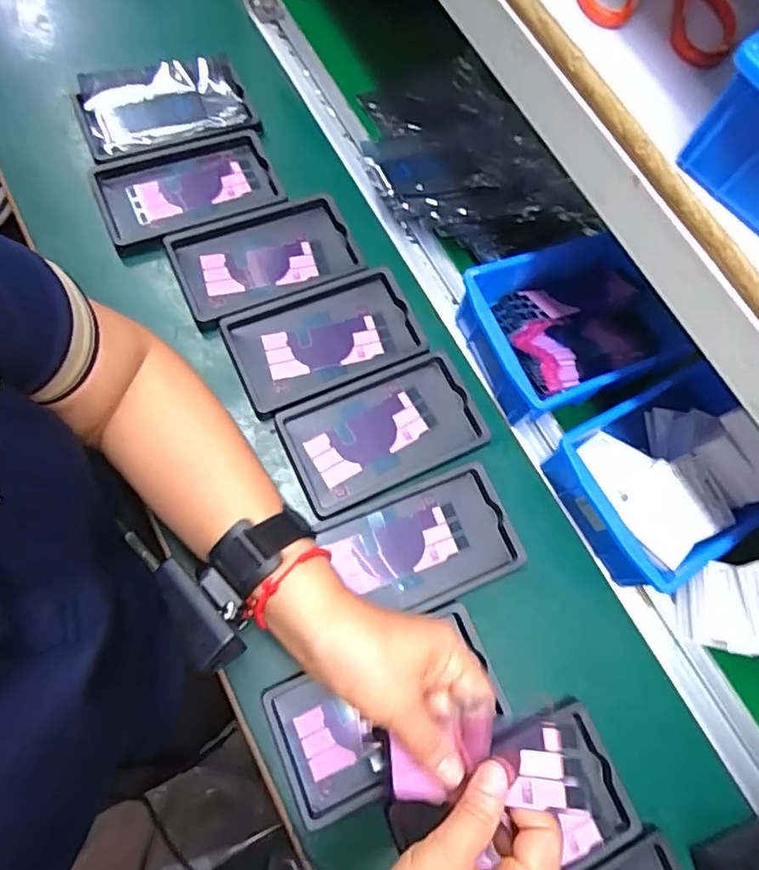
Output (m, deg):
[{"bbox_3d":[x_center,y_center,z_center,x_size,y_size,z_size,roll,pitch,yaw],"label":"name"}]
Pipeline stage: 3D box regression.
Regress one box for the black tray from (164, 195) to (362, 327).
[{"bbox_3d":[-0.103,-0.162,0.507,0.153,0.025,0.099,-25,75,-17],"label":"black tray"}]

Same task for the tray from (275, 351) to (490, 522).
[{"bbox_3d":[0.003,-0.003,0.466,0.158,0.020,0.094,-23,75,-16],"label":"tray"}]

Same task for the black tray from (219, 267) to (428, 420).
[{"bbox_3d":[-0.047,-0.084,0.488,0.157,0.023,0.097,-23,75,-16],"label":"black tray"}]

